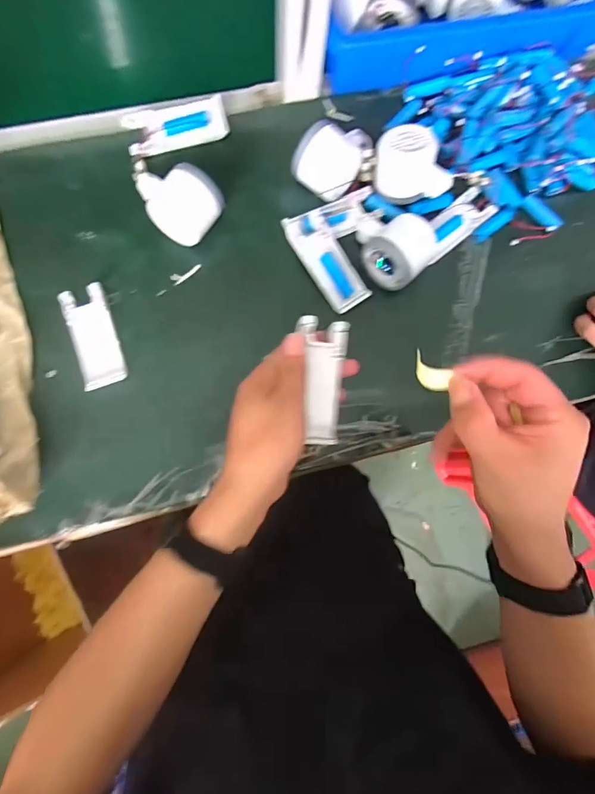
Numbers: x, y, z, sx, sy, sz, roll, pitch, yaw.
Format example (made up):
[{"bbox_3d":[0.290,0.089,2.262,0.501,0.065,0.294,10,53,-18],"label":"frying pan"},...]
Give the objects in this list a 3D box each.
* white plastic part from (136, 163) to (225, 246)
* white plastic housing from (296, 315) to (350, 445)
[{"bbox_3d":[-0.121,-0.196,0.390,0.084,0.042,0.059,35,80,2],"label":"white plastic part"},{"bbox_3d":[0.022,-0.013,0.331,0.042,0.011,0.105,1,93,-4],"label":"white plastic housing"}]

